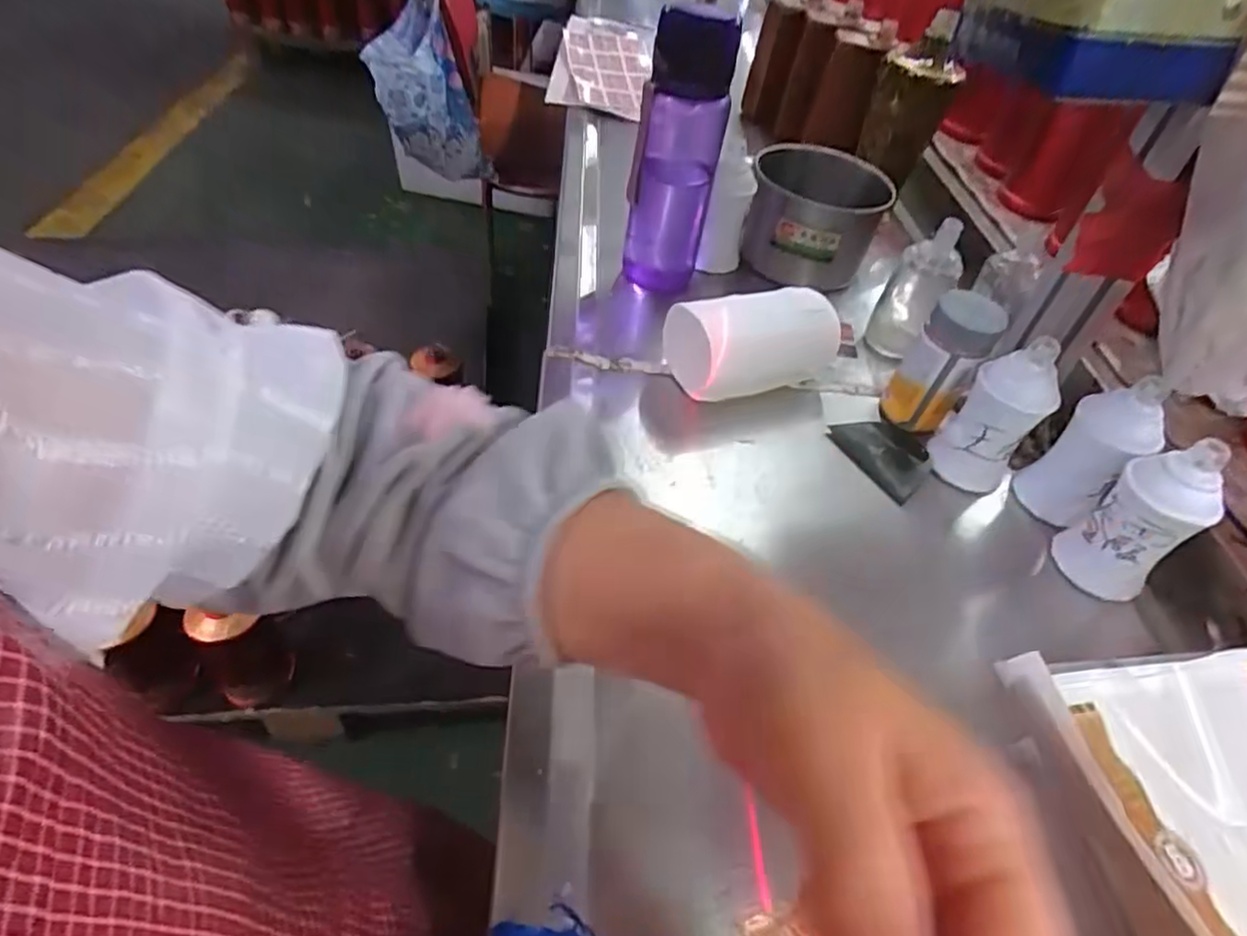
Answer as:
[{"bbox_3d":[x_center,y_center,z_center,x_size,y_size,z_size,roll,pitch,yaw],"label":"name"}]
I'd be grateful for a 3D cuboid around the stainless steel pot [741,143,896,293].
[{"bbox_3d":[0.192,-0.252,0.706,0.133,0.090,0.144,17,47,8],"label":"stainless steel pot"}]

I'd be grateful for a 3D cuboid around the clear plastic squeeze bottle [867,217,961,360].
[{"bbox_3d":[0.258,-0.158,0.613,0.056,0.112,0.039,34,52,23],"label":"clear plastic squeeze bottle"}]

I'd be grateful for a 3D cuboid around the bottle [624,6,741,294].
[{"bbox_3d":[0.046,-0.265,0.610,0.070,0.234,0.077,8,46,0],"label":"bottle"}]

